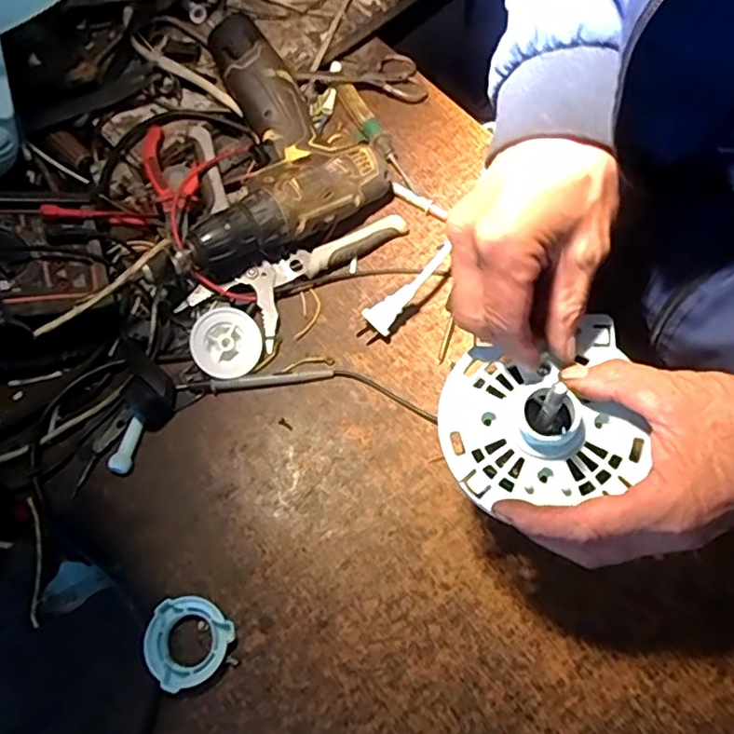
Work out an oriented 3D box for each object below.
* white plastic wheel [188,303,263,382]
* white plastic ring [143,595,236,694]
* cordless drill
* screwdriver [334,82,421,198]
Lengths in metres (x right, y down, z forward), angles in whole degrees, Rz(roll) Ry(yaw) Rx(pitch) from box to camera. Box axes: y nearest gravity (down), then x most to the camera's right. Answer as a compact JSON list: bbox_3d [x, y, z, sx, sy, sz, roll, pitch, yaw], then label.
[{"bbox_3d":[-0.111,-0.019,0.478,0.054,0.014,0.053,-32,104,-24],"label":"white plastic wheel"},{"bbox_3d":[-0.118,0.178,0.403,0.053,0.014,0.054,0,68,-1],"label":"white plastic ring"},{"bbox_3d":[-0.107,-0.168,0.505,0.174,0.060,0.178,42,73,15],"label":"cordless drill"},{"bbox_3d":[0.008,-0.211,0.570,0.026,0.018,0.129,-28,71,-12],"label":"screwdriver"}]

